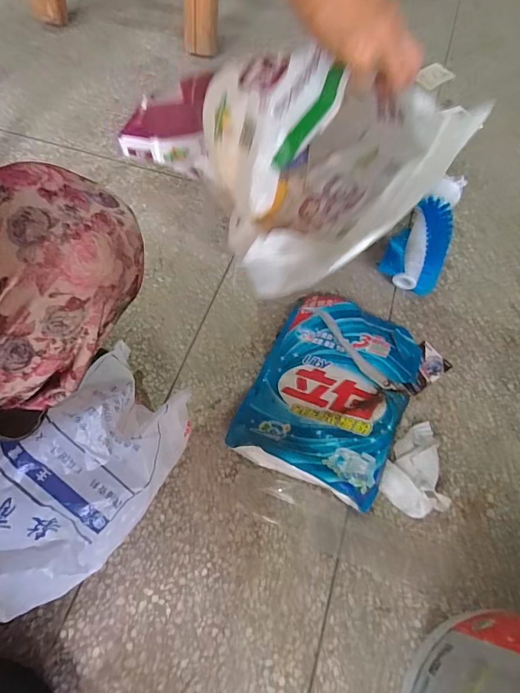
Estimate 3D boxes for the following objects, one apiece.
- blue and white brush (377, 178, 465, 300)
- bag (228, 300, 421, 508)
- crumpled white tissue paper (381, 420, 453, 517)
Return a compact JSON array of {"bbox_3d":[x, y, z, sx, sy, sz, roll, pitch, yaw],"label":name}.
[{"bbox_3d":[0.283,-0.193,0.669,0.096,0.049,0.201,26,90,9],"label":"blue and white brush"},{"bbox_3d":[0.106,0.056,0.577,0.214,0.053,0.283,25,61,8],"label":"bag"},{"bbox_3d":[0.203,0.162,0.534,0.075,0.033,0.120,5,60,-4],"label":"crumpled white tissue paper"}]

